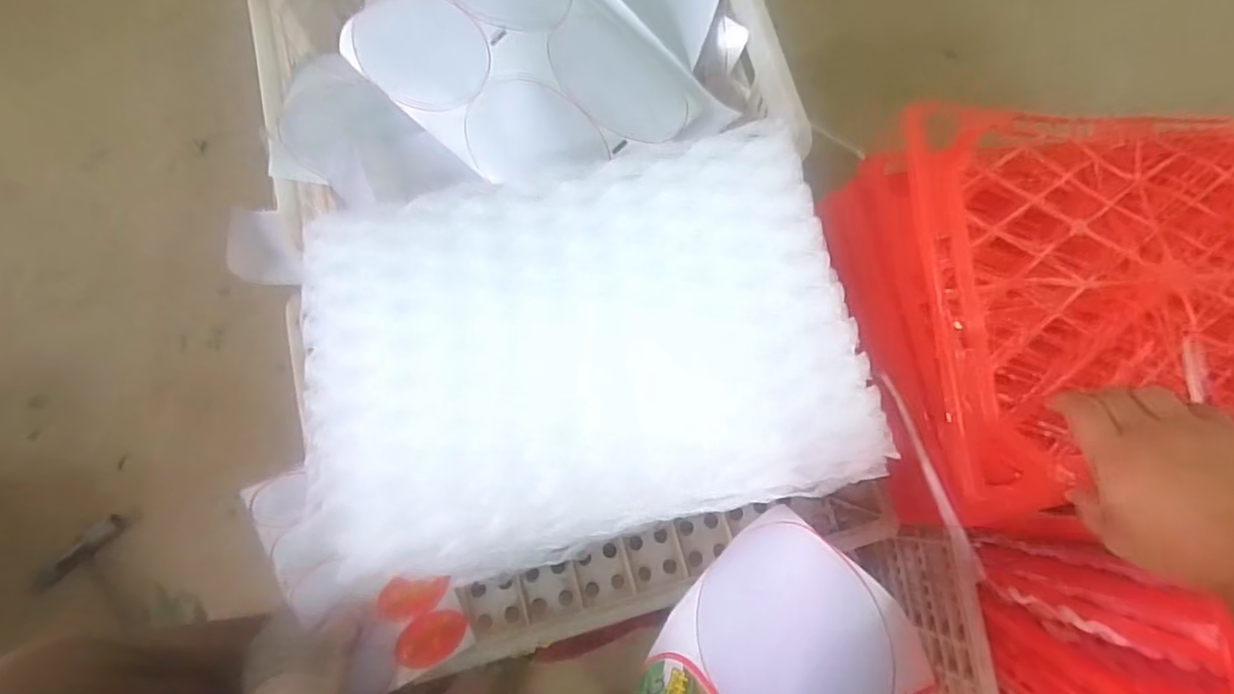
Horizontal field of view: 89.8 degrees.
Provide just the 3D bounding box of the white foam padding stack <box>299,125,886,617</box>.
[{"bbox_3d":[-0.027,-0.004,0.425,0.353,0.038,0.261,-12,77,-4],"label":"white foam padding stack"}]

